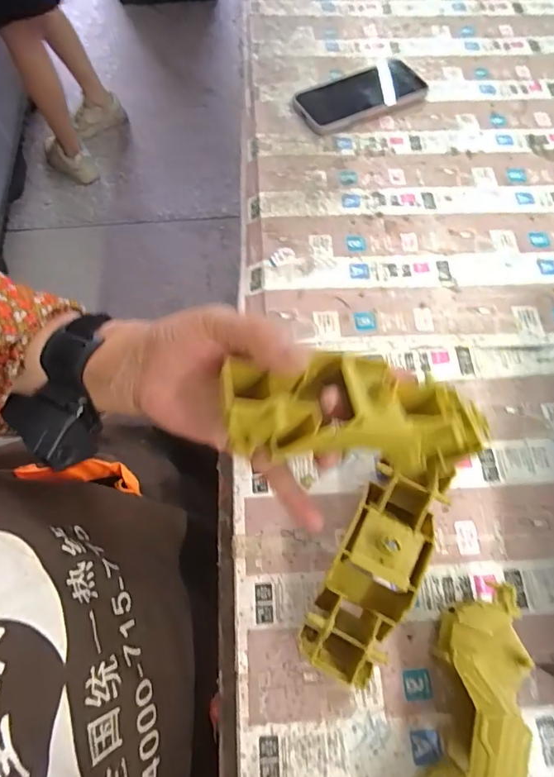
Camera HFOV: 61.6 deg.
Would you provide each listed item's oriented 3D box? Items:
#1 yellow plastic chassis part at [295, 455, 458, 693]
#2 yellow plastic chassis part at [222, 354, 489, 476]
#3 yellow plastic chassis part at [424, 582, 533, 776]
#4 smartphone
[{"bbox_3d":[0.073,0.125,0.334,0.055,0.057,0.155,25,67,12],"label":"yellow plastic chassis part"},{"bbox_3d":[0.054,0.013,0.276,0.173,0.047,0.058,6,62,-22],"label":"yellow plastic chassis part"},{"bbox_3d":[0.119,0.214,0.294,0.053,0.057,0.164,15,66,7],"label":"yellow plastic chassis part"},{"bbox_3d":[0.104,-0.362,0.579,0.159,0.016,0.077,-23,67,-10],"label":"smartphone"}]

